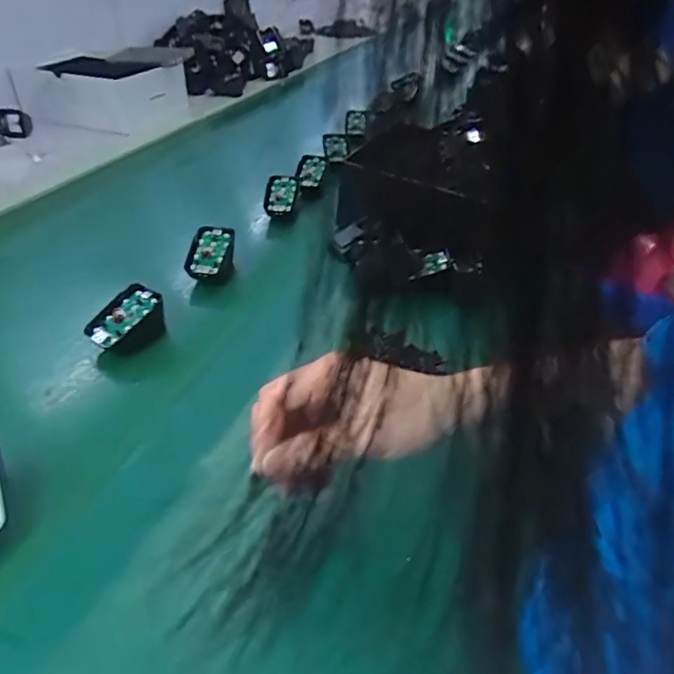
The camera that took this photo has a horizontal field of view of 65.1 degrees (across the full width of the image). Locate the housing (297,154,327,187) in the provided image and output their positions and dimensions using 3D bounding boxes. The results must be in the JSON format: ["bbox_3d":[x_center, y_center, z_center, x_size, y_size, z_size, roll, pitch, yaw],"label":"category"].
[{"bbox_3d":[-0.038,-0.240,0.765,0.039,0.011,0.063,12,60,-5],"label":"housing"}]

